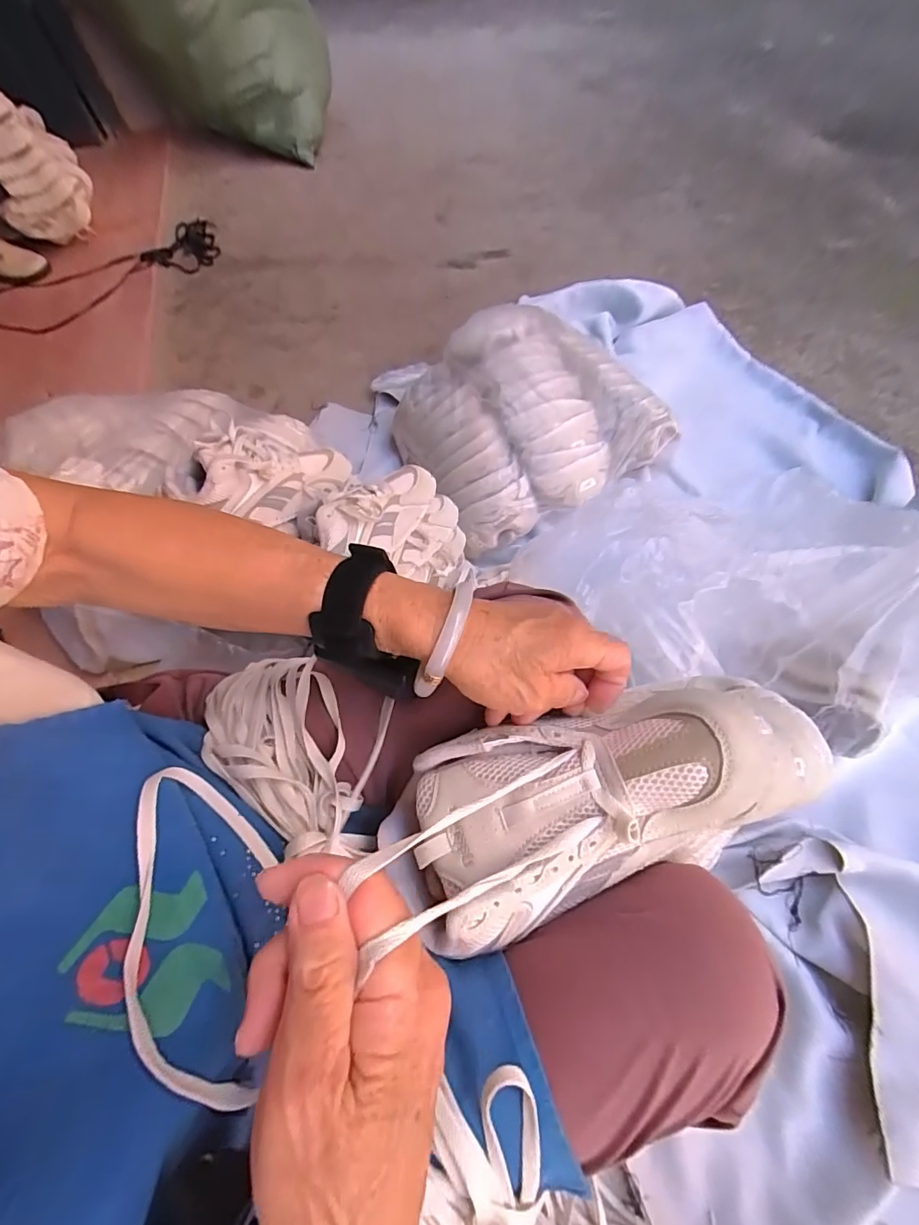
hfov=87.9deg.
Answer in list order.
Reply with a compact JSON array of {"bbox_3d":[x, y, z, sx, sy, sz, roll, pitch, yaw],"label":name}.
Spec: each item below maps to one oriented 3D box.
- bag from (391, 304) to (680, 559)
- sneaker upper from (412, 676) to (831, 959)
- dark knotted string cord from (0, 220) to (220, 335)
[{"bbox_3d":[0.113,-0.354,0.861,0.402,0.174,0.375,-29,66,-9],"label":"bag"},{"bbox_3d":[0.092,0.105,0.281,0.245,0.103,0.103,-18,65,1],"label":"sneaker upper"},{"bbox_3d":[-0.986,-0.927,1.301,0.641,0.094,0.314,-18,64,-4],"label":"dark knotted string cord"}]

